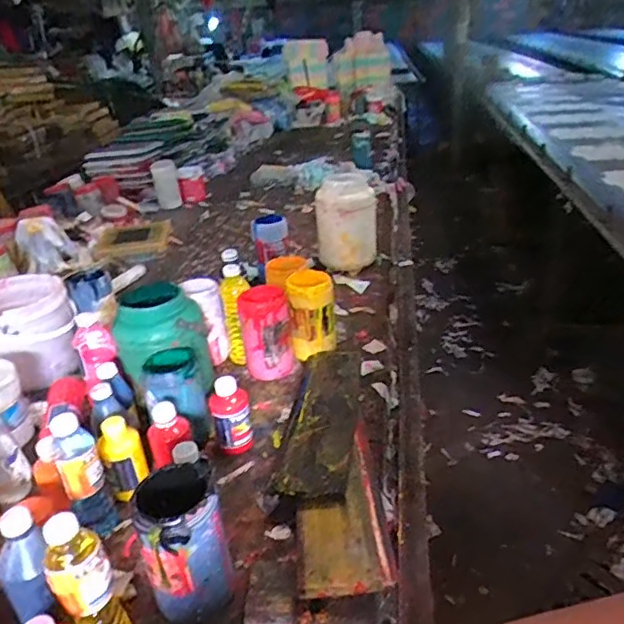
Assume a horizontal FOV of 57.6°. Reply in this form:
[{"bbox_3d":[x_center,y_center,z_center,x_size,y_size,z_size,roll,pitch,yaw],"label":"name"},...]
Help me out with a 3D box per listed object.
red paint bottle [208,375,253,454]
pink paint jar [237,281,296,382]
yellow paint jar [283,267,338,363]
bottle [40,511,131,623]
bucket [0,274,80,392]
[{"bbox_3d":[-0.129,0.165,0.916,0.064,0.120,0.058,-13,28,-17],"label":"red paint bottle"},{"bbox_3d":[-0.089,0.040,1.104,0.100,0.174,0.089,-6,27,-4],"label":"pink paint jar"},{"bbox_3d":[0.001,0.004,1.148,0.089,0.157,0.088,-3,27,2],"label":"yellow paint jar"},{"bbox_3d":[-0.240,0.296,0.606,0.056,0.172,0.051,-21,32,-30],"label":"bottle"},{"bbox_3d":[-0.596,0.037,1.177,0.202,0.169,0.204,-20,31,-28],"label":"bucket"}]

